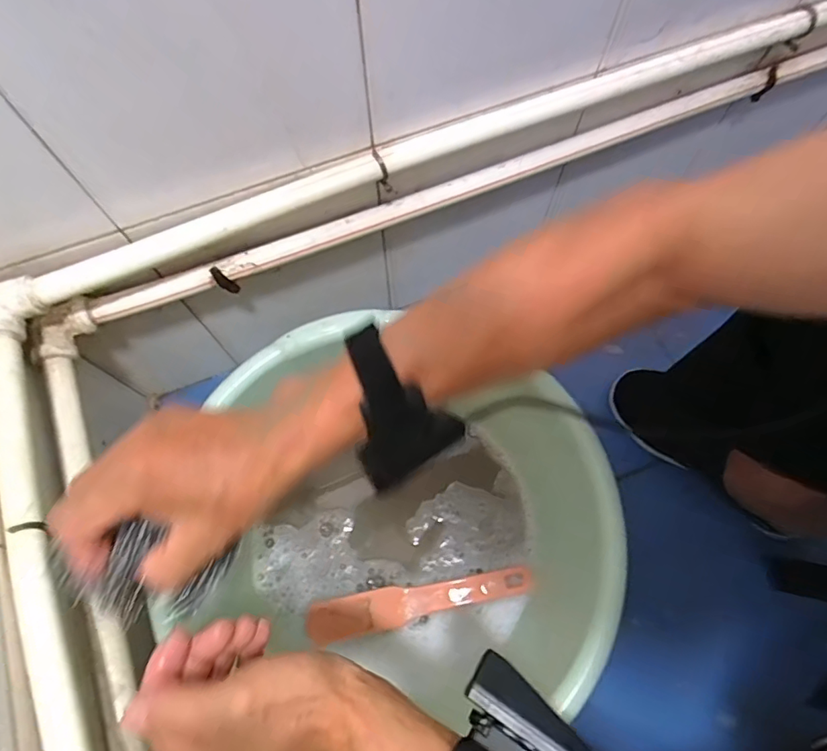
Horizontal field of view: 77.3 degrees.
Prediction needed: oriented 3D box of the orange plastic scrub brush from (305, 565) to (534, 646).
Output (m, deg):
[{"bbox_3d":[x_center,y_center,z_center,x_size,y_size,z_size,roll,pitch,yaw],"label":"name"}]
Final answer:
[{"bbox_3d":[0.009,0.224,0.515,0.221,0.032,0.036,-10,70,-3],"label":"orange plastic scrub brush"}]

